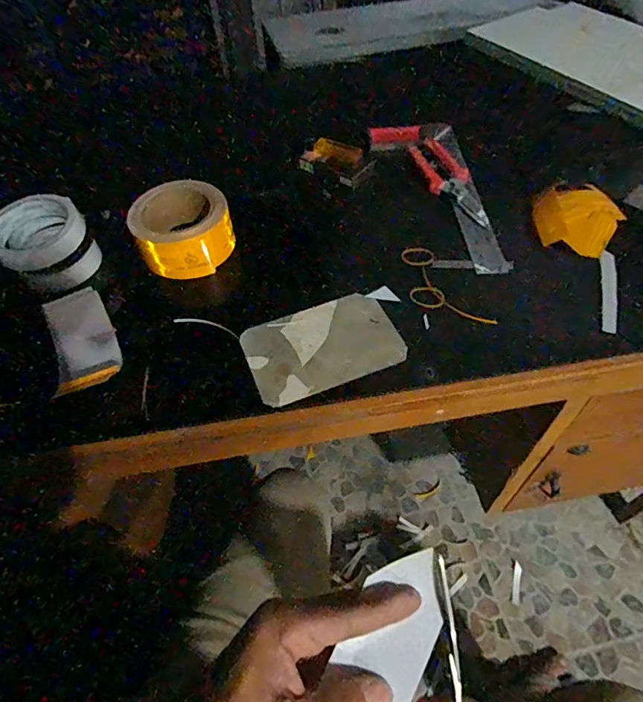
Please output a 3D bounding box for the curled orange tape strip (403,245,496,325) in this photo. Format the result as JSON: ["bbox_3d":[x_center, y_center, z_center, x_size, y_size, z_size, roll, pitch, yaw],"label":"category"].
[{"bbox_3d":[0.121,-0.068,0.504,0.059,0.004,0.132,-23,56,-14],"label":"curled orange tape strip"}]

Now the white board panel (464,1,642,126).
[{"bbox_3d":[0.482,-0.480,0.762,0.341,0.013,0.425,-30,58,-22],"label":"white board panel"}]

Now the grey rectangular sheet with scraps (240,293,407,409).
[{"bbox_3d":[0.001,-0.006,0.470,0.149,0.006,0.100,-20,55,-12],"label":"grey rectangular sheet with scraps"}]

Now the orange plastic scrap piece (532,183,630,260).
[{"bbox_3d":[0.293,-0.155,0.546,0.096,0.036,0.085,35,62,25],"label":"orange plastic scrap piece"}]

